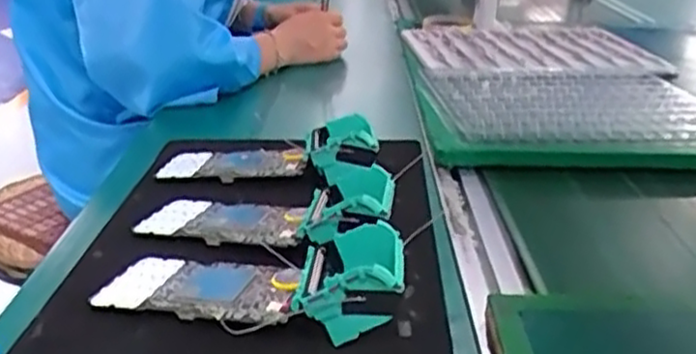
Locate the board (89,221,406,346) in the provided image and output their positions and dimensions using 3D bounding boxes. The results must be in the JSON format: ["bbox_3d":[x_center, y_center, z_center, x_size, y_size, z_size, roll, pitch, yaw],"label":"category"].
[{"bbox_3d":[-0.061,0.060,0.433,0.188,0.055,0.090,4,27,2],"label":"board"}]

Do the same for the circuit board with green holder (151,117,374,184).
[{"bbox_3d":[-0.069,-0.025,0.609,0.187,0.048,0.068,8,27,10],"label":"circuit board with green holder"}]

